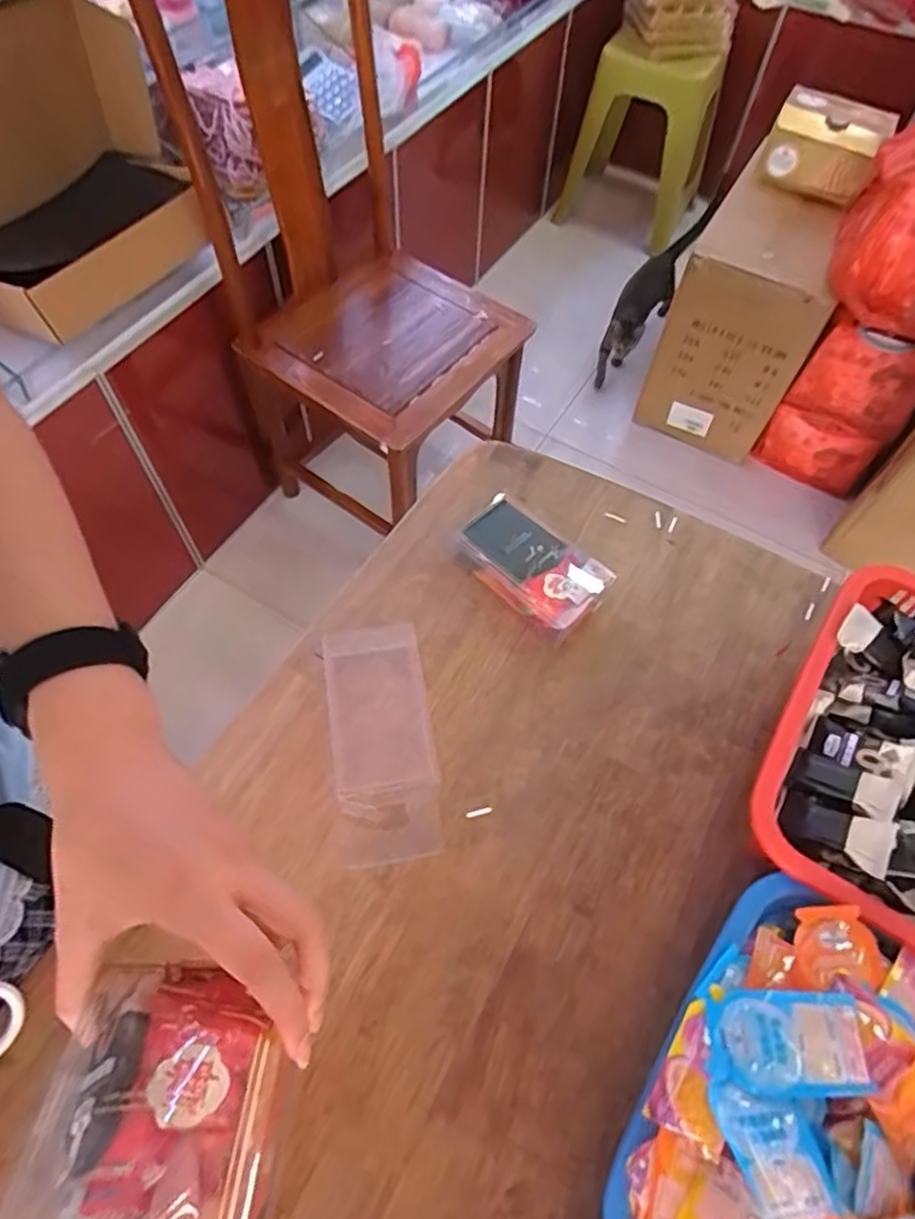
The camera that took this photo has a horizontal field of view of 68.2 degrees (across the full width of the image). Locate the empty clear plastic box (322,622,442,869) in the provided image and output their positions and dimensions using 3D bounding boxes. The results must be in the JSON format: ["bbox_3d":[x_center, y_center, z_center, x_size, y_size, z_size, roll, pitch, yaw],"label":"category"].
[{"bbox_3d":[-0.065,0.110,0.577,0.081,0.036,0.193,-7,62,-6],"label":"empty clear plastic box"}]

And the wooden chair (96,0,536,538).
[{"bbox_3d":[-0.162,-0.583,1.194,0.483,0.866,0.423,38,66,17],"label":"wooden chair"}]

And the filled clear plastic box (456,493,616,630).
[{"bbox_3d":[0.071,-0.041,0.662,0.138,0.043,0.083,36,66,16],"label":"filled clear plastic box"}]

